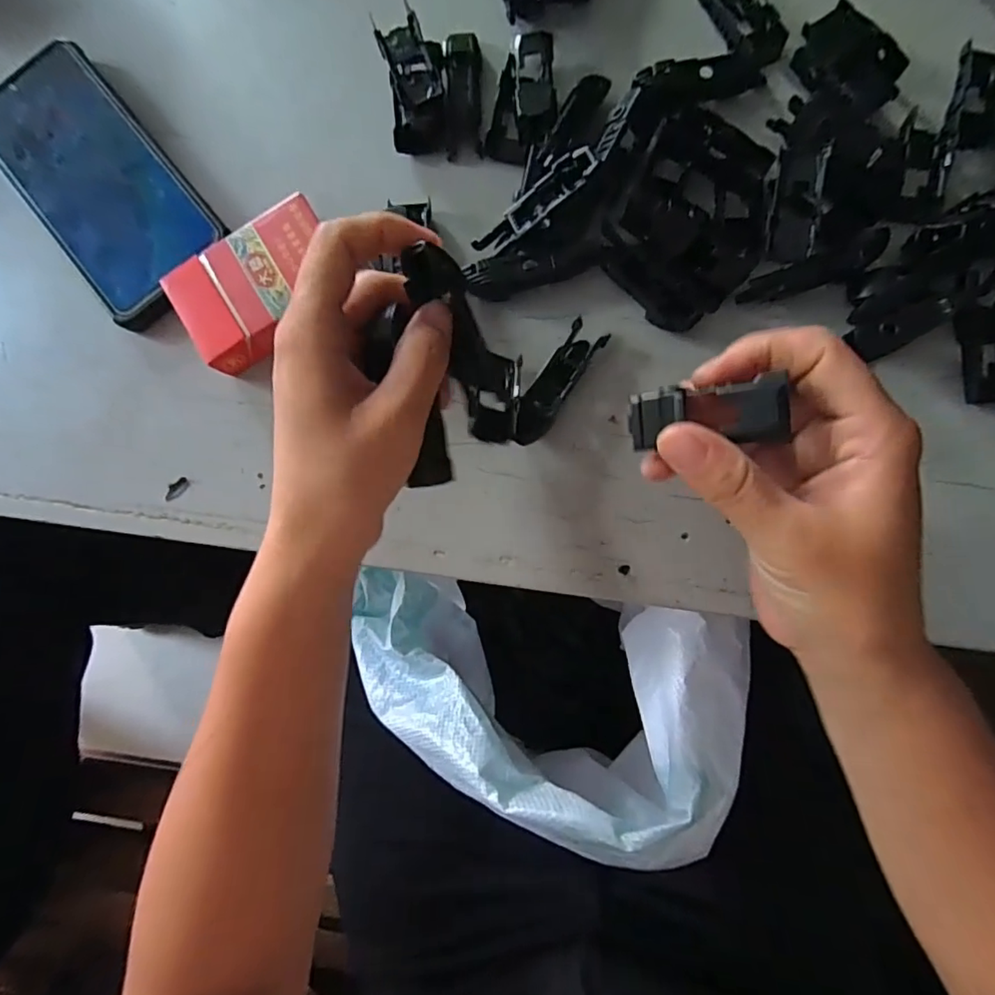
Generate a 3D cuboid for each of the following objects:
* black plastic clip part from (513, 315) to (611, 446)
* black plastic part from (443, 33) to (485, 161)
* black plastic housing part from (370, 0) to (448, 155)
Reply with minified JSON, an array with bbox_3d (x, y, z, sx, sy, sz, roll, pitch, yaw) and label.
[{"bbox_3d":[0.029,-0.058,0.282,0.020,0.015,0.071,33,88,6],"label":"black plastic clip part"},{"bbox_3d":[-0.019,-0.224,0.303,0.020,0.016,0.066,-2,85,3],"label":"black plastic part"},{"bbox_3d":[-0.044,-0.224,0.298,0.032,0.016,0.064,-8,98,3],"label":"black plastic housing part"}]

